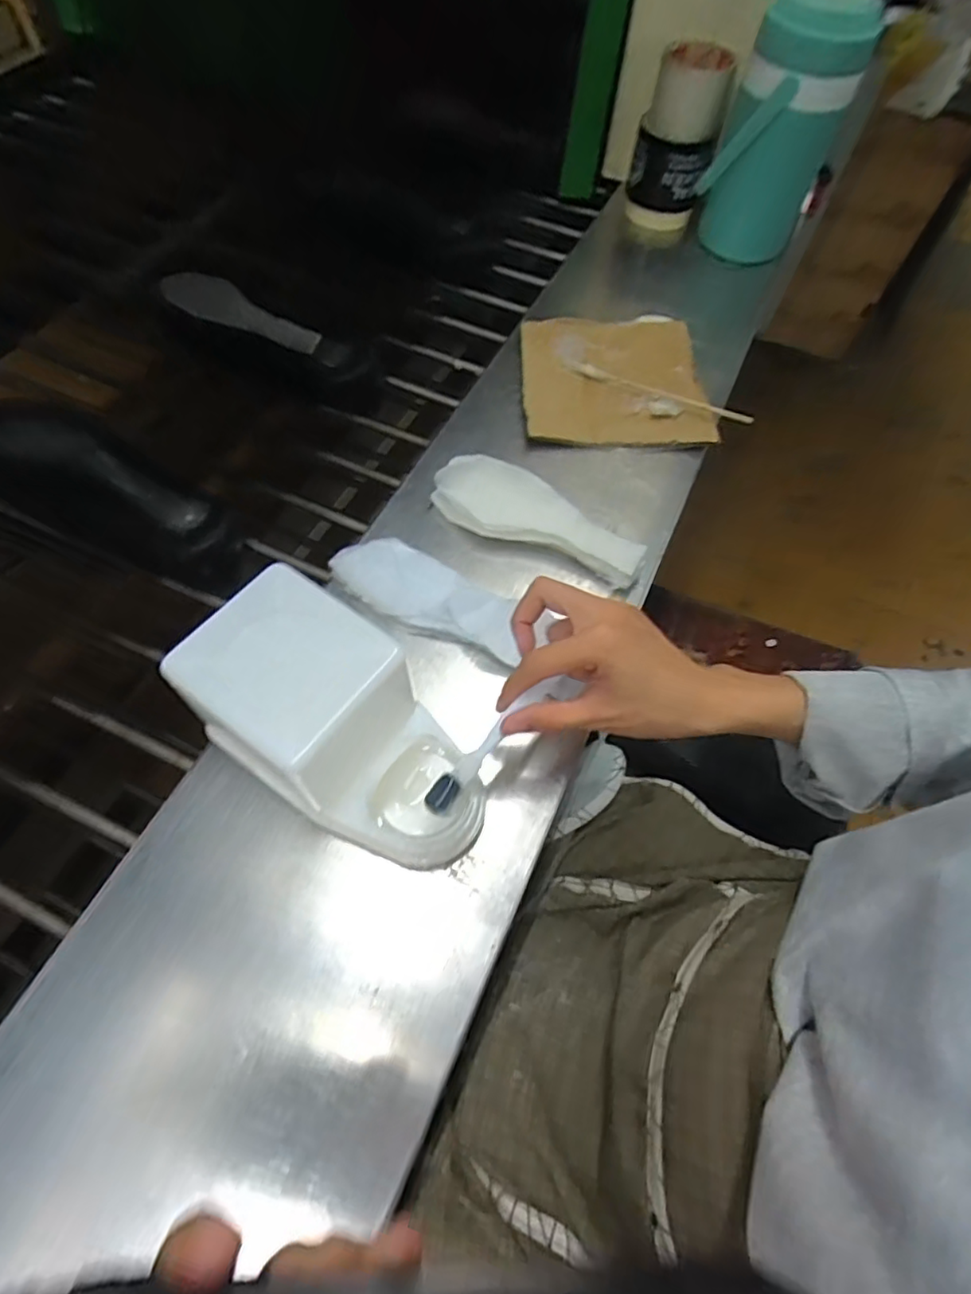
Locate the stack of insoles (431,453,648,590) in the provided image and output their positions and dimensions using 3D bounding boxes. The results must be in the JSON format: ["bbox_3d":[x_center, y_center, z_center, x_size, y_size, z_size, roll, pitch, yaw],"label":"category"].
[{"bbox_3d":[0.043,-0.109,0.517,0.187,0.043,0.061,21,62,9],"label":"stack of insoles"}]

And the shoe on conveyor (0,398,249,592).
[{"bbox_3d":[-0.334,-0.136,0.533,0.256,0.081,0.083,25,62,-8],"label":"shoe on conveyor"}]

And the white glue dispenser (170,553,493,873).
[{"bbox_3d":[-0.086,0.056,0.386,0.183,0.107,0.104,36,65,16],"label":"white glue dispenser"}]

